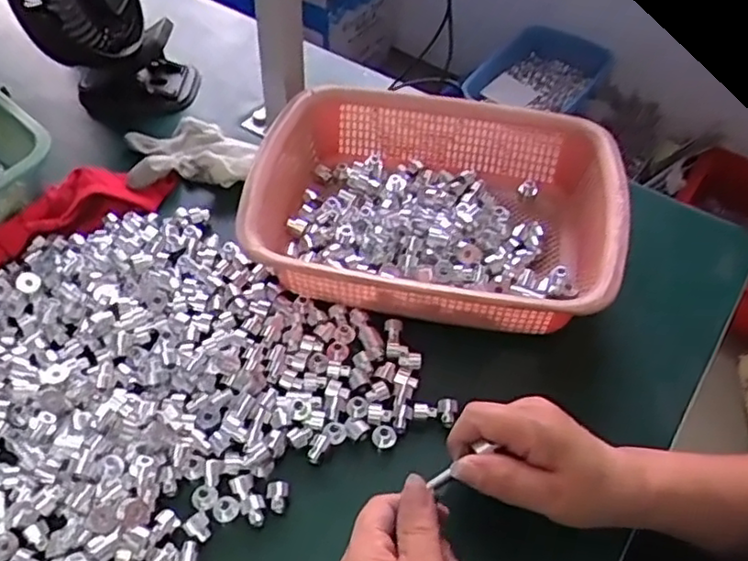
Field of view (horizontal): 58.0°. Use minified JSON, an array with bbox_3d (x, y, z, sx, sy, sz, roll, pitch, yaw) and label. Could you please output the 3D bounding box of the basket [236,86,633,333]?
[{"bbox_3d":[0.051,-0.059,0.582,0.301,0.081,0.218,10,51,5],"label":"basket"}]

